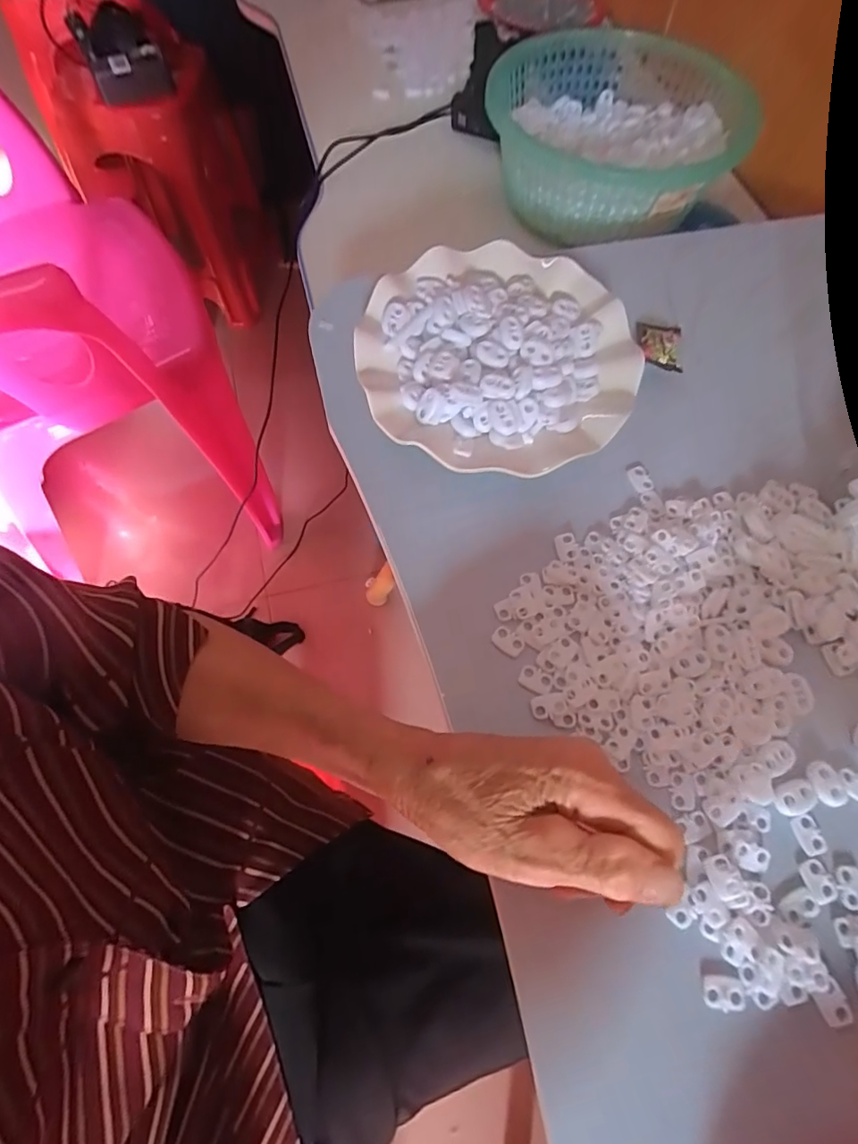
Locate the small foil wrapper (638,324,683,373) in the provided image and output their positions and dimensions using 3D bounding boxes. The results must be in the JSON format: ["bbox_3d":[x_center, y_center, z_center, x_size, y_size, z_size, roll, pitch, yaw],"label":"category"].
[{"bbox_3d":[0.158,-0.155,0.362,0.031,0.011,0.049,12,66,5],"label":"small foil wrapper"}]

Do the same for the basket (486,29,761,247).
[{"bbox_3d":[0.166,-0.391,0.474,0.191,0.077,0.193,0,66,-1],"label":"basket"}]

